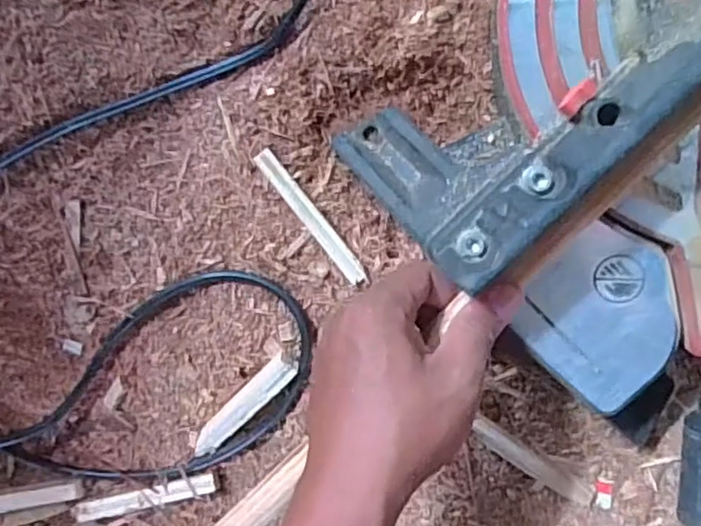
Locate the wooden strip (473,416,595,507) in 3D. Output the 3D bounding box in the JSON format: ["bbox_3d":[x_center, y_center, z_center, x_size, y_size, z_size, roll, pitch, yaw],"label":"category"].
[{"bbox_3d":[0.126,0.139,0.422,0.096,0.004,0.017,34,106,-3],"label":"wooden strip"}]

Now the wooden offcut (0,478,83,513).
[{"bbox_3d":[-0.255,0.180,0.458,0.110,0.008,0.017,-11,94,8],"label":"wooden offcut"}]

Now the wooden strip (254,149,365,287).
[{"bbox_3d":[-0.026,-0.030,0.409,0.012,0.013,0.107,-39,90,9],"label":"wooden strip"}]

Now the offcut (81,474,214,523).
[{"bbox_3d":[-0.152,0.174,0.450,0.105,0.008,0.015,-13,93,8],"label":"offcut"}]

